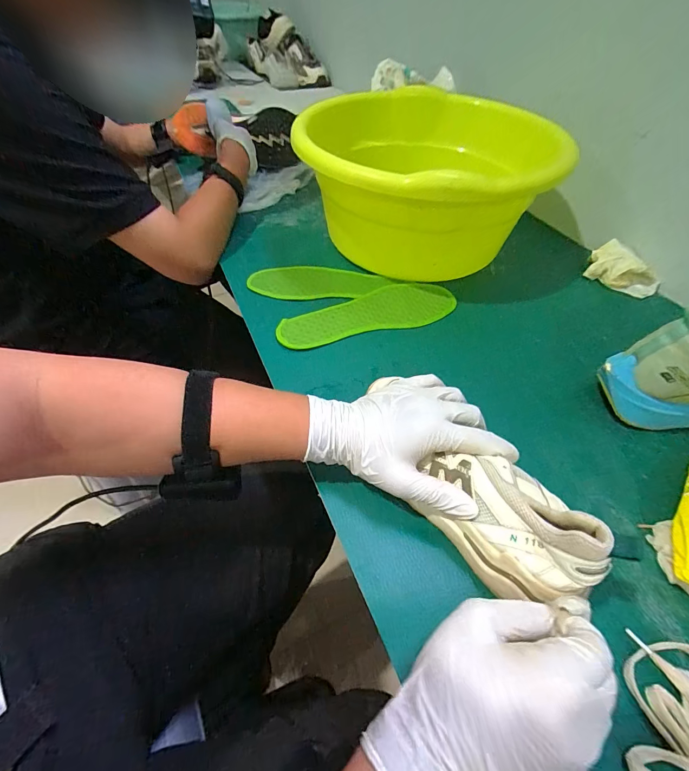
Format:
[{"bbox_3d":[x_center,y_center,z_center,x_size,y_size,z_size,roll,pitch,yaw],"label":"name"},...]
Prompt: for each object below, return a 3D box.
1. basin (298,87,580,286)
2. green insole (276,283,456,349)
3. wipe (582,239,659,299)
[{"bbox_3d":[0.120,-0.308,0.563,0.354,0.168,0.356,1,51,-1],"label":"basin"},{"bbox_3d":[0.034,-0.102,0.502,0.252,0.011,0.080,-12,53,-11],"label":"green insole"},{"bbox_3d":[0.426,-0.175,0.545,0.099,0.052,0.044,33,57,22],"label":"wipe"}]

